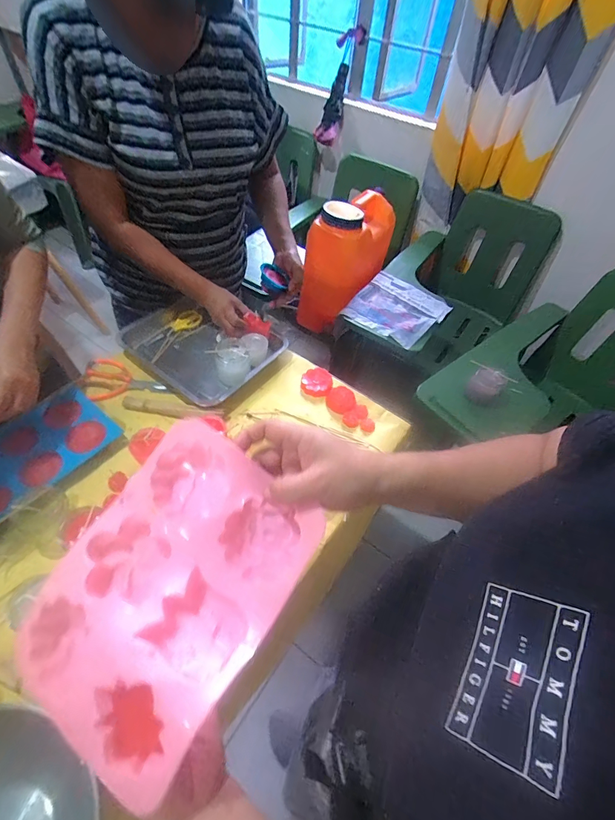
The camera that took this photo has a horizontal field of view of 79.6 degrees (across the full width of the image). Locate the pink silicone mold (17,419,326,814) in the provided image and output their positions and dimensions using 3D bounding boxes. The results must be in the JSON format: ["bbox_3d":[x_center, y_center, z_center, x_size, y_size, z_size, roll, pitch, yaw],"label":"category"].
[{"bbox_3d":[-0.115,0.145,0.300,0.167,0.049,0.241,32,76,13],"label":"pink silicone mold"}]

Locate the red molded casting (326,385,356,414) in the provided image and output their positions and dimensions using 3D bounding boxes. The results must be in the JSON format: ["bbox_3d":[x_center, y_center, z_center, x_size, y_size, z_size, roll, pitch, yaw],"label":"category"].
[{"bbox_3d":[0.071,-0.023,0.776,0.059,0.012,0.058,2,53,-3],"label":"red molded casting"}]

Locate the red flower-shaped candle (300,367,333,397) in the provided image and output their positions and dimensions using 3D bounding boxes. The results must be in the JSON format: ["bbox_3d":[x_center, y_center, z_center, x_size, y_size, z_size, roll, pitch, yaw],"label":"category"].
[{"bbox_3d":[0.020,-0.059,0.796,0.065,0.025,0.064,8,53,1],"label":"red flower-shaped candle"}]

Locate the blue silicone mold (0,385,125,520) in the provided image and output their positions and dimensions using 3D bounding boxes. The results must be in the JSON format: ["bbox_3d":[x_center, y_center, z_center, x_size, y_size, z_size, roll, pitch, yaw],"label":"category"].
[{"bbox_3d":[-0.475,0.075,0.633,0.140,0.027,0.256,40,56,5],"label":"blue silicone mold"}]

